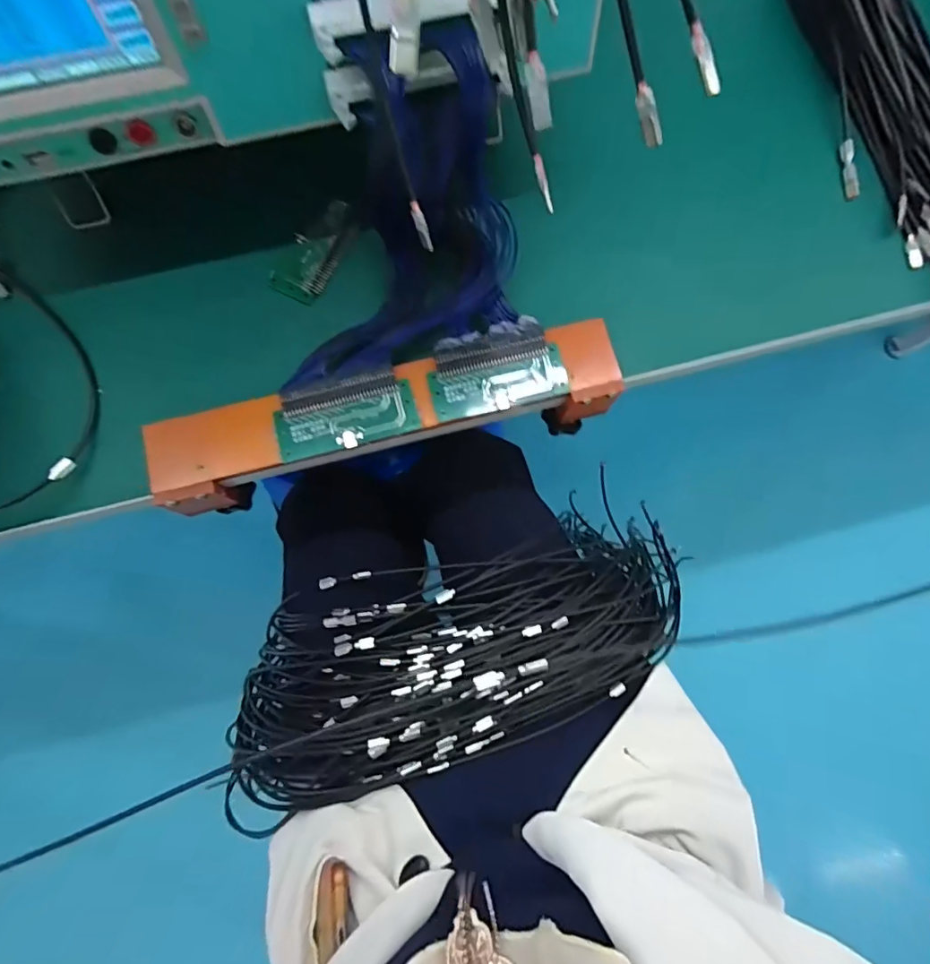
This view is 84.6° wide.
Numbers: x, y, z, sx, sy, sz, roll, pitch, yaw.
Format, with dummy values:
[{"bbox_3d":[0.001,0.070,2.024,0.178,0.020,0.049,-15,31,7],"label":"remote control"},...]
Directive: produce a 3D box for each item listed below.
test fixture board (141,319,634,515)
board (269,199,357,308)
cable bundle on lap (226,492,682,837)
[{"bbox_3d":[-0.054,-0.044,0.378,0.335,0.050,0.070,-15,80,-4],"label":"test fixture board"},{"bbox_3d":[-0.112,-0.176,0.388,0.040,0.007,0.082,28,80,4],"label":"board"},{"bbox_3d":[-0.011,0.148,0.476,0.451,0.119,0.176,-20,81,-5],"label":"cable bundle on lap"}]

